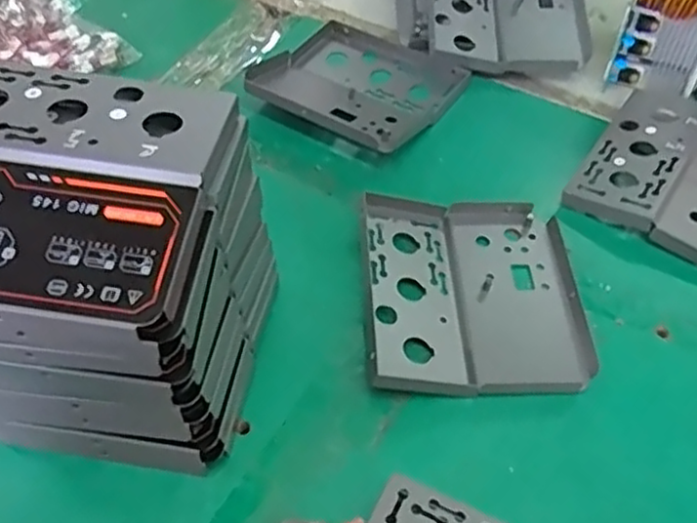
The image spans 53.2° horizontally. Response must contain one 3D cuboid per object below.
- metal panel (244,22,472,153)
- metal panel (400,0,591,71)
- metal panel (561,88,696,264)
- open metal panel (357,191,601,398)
[{"bbox_3d":[0.008,-0.167,0.633,0.158,0.033,0.167,29,57,21],"label":"metal panel"},{"bbox_3d":[0.142,-0.252,0.693,0.182,0.049,0.174,0,61,0],"label":"metal panel"},{"bbox_3d":[0.271,-0.067,0.558,0.146,0.027,0.152,29,58,21],"label":"metal panel"},{"bbox_3d":[0.087,0.017,0.490,0.152,0.029,0.160,-2,52,-1],"label":"open metal panel"}]

